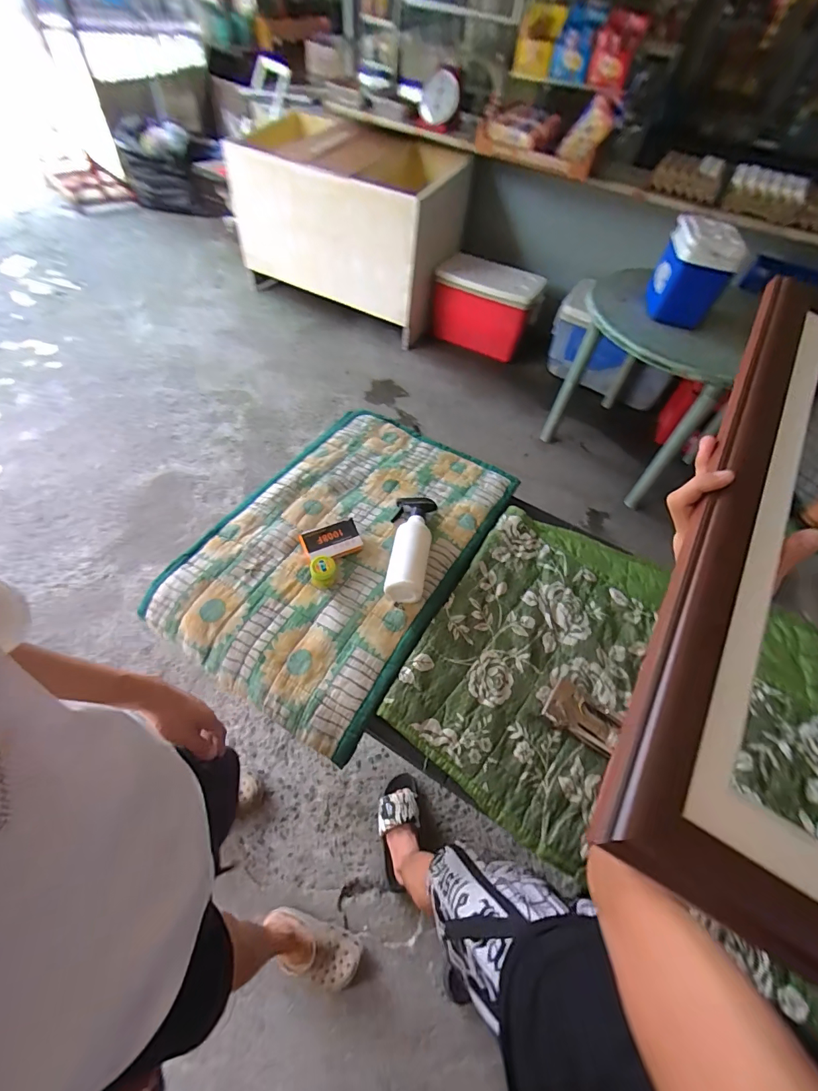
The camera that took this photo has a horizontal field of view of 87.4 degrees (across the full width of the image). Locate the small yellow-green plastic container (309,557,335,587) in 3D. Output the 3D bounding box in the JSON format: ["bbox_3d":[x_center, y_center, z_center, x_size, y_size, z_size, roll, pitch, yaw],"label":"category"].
[{"bbox_3d":[-0.153,0.051,0.766,0.043,0.057,0.047,-11,57,-11],"label":"small yellow-green plastic container"}]

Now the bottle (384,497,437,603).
[{"bbox_3d":[0.001,-0.005,0.823,0.082,0.055,0.237,11,55,0],"label":"bottle"}]

